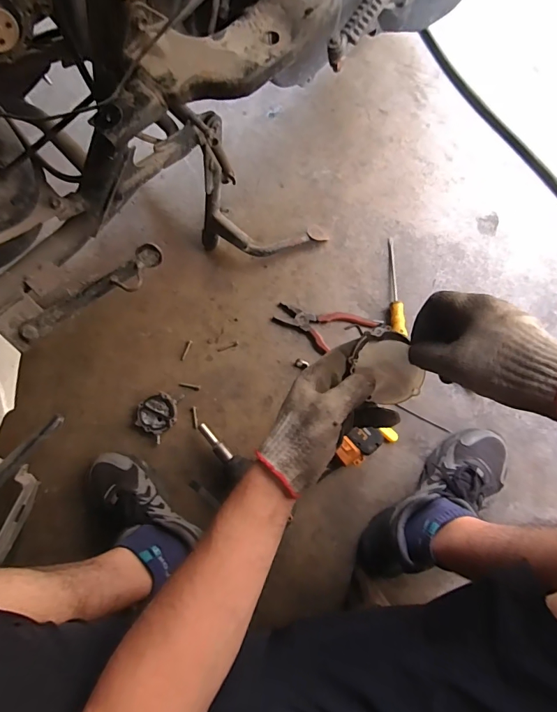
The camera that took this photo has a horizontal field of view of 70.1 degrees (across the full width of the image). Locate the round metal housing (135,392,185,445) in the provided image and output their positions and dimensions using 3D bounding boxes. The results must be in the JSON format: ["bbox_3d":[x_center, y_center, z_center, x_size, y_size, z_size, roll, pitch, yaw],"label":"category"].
[{"bbox_3d":[-0.208,0.103,0.683,0.063,0.019,0.081,11,77,3],"label":"round metal housing"}]

